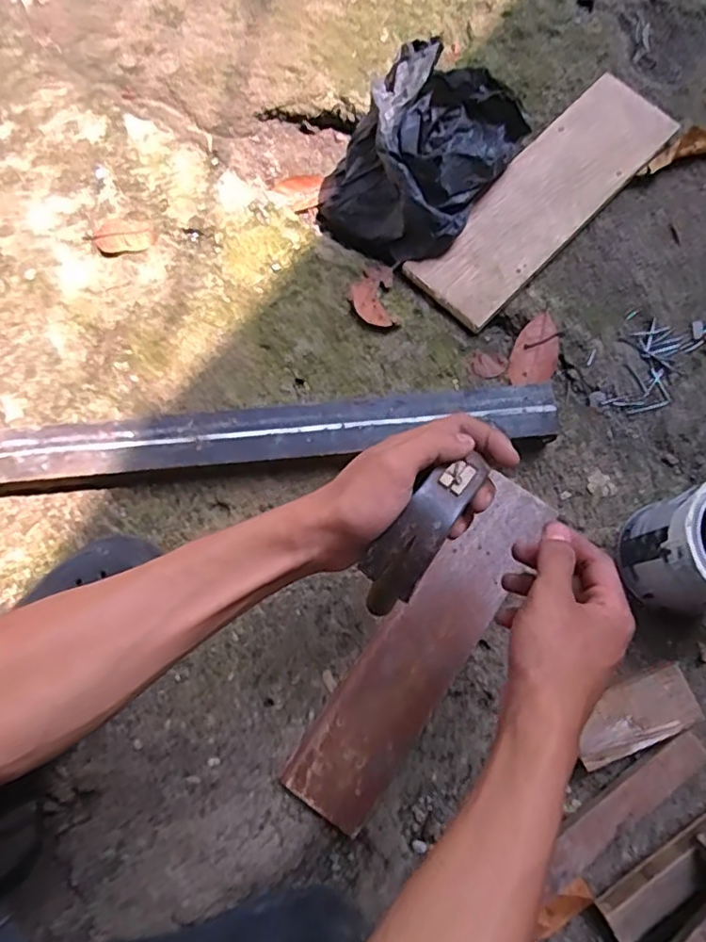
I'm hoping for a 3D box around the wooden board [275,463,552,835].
[{"bbox_3d":[0.072,0.162,0.576,0.087,0.017,0.348,36,78,7],"label":"wooden board"}]

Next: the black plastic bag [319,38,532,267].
[{"bbox_3d":[0.072,-0.359,0.676,0.187,0.127,0.224,33,78,7],"label":"black plastic bag"}]

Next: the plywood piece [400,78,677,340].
[{"bbox_3d":[0.216,-0.310,0.690,0.110,0.029,0.347,44,79,9],"label":"plywood piece"}]

